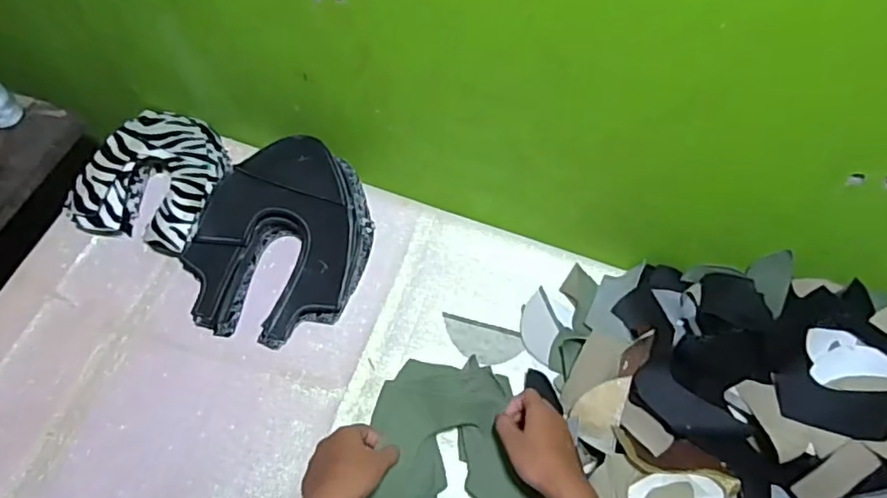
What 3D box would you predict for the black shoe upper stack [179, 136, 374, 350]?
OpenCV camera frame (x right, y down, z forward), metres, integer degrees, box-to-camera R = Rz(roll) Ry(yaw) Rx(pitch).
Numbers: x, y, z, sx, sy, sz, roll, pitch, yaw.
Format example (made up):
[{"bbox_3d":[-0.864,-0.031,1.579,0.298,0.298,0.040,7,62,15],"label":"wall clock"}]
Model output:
[{"bbox_3d":[-0.192,-0.017,0.711,0.194,0.095,0.246,21,63,7],"label":"black shoe upper stack"}]

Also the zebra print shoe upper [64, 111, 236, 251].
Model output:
[{"bbox_3d":[-0.344,-0.089,0.747,0.150,0.071,0.185,23,64,8],"label":"zebra print shoe upper"}]

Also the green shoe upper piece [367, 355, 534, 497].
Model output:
[{"bbox_3d":[0.000,0.203,0.642,0.160,0.031,0.161,-5,63,-7],"label":"green shoe upper piece"}]

